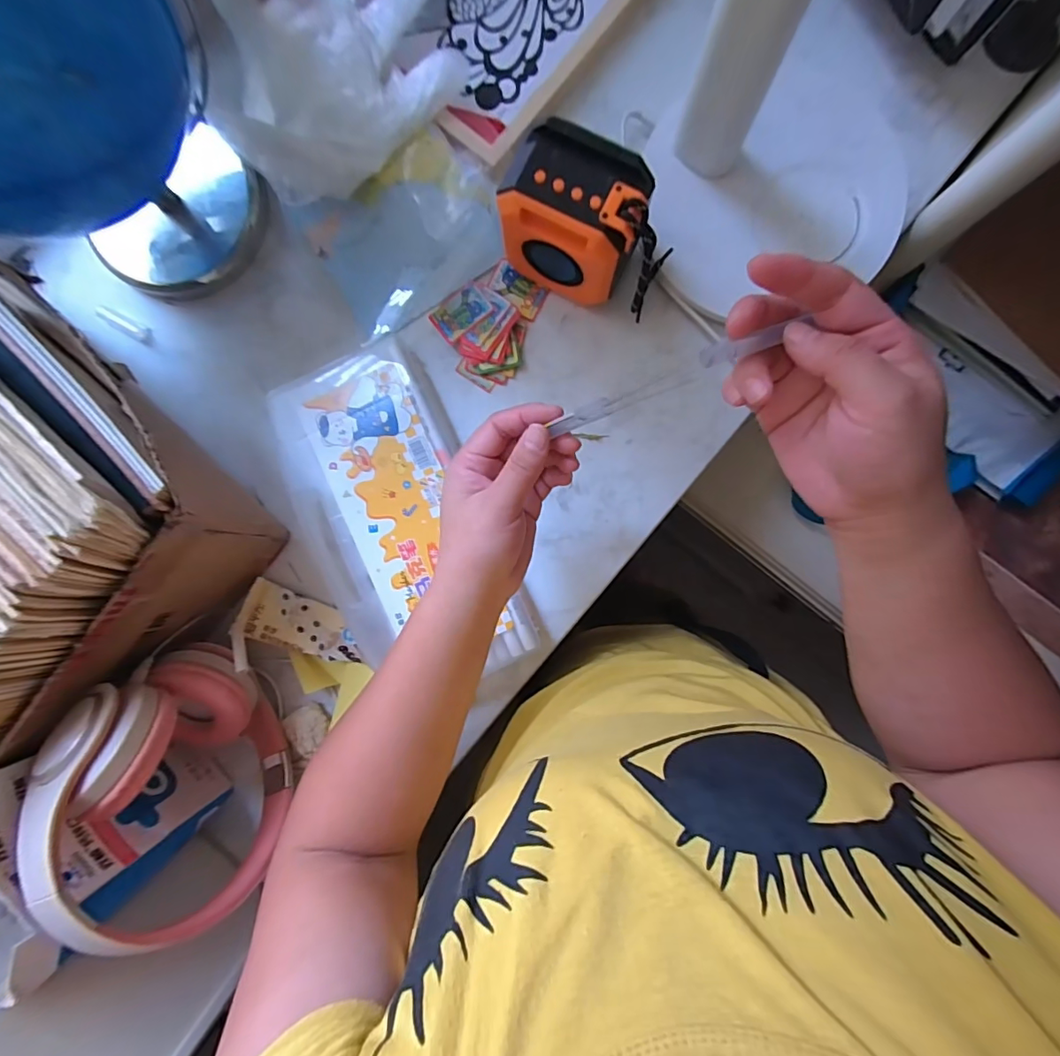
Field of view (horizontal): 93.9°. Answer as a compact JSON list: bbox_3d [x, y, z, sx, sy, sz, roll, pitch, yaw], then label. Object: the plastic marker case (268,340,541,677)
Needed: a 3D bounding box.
[{"bbox_3d":[-0.113,-0.010,0.416,0.138,0.031,0.286,-23,89,1],"label":"plastic marker case"}]

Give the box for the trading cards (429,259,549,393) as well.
[{"bbox_3d":[-0.030,-0.177,0.423,0.097,0.016,0.081,-43,88,1],"label":"trading cards"}]

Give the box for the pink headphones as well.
[{"bbox_3d":[-0.254,0.178,0.347,0.097,0.153,0.169,-4,89,2],"label":"pink headphones"}]

